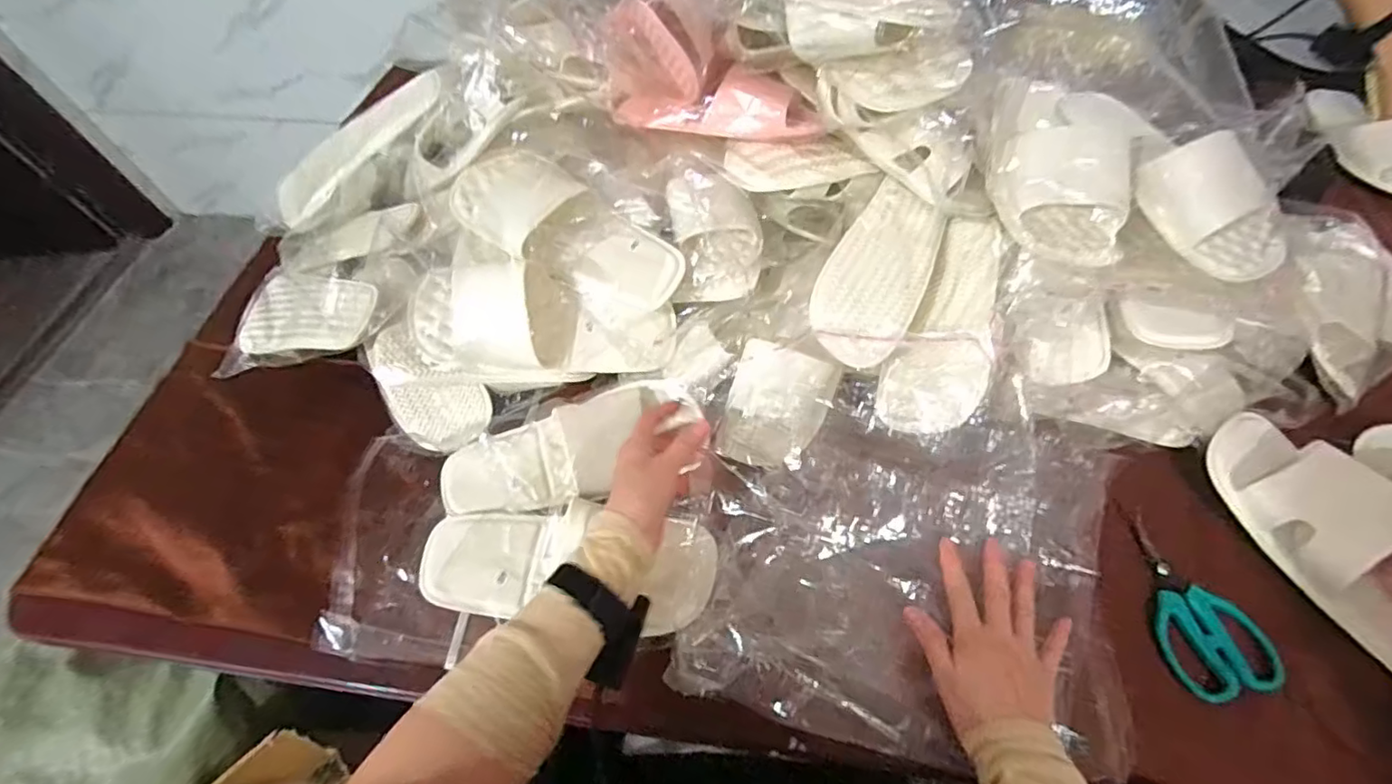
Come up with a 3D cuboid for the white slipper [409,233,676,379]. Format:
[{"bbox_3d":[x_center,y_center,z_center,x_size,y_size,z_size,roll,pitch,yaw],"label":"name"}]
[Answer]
[{"bbox_3d":[-0.159,-0.066,0.610,0.272,0.065,0.119,8,91,-10],"label":"white slipper"}]

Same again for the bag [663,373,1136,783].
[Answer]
[{"bbox_3d":[0.183,0.143,0.515,0.331,0.046,0.306,12,67,12],"label":"bag"}]

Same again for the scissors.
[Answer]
[{"bbox_3d":[0.421,0.177,0.513,0.073,0.019,0.157,-12,59,-4],"label":"scissors"}]

